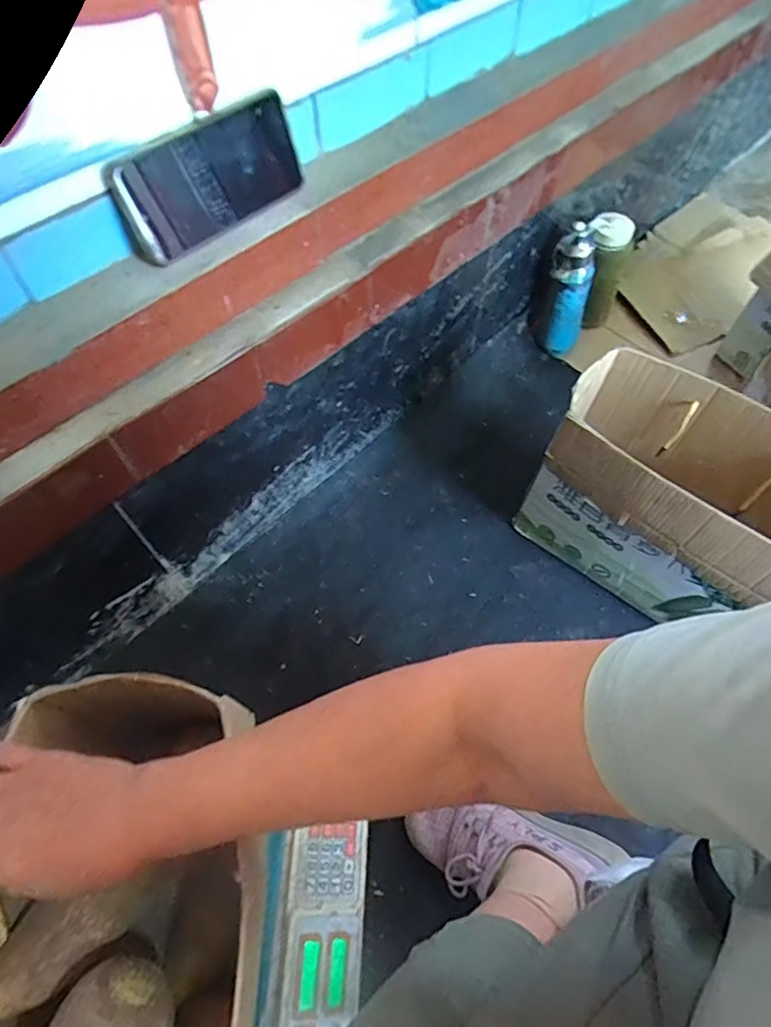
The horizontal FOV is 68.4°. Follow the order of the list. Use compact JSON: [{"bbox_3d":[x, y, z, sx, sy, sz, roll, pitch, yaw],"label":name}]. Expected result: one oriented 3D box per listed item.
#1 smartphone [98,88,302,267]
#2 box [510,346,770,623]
[{"bbox_3d":[-0.141,-0.272,0.460,0.162,0.076,0.008,-41,54,-19],"label":"smartphone"},{"bbox_3d":[0.376,-0.002,0.741,0.342,0.272,0.188,37,67,18],"label":"box"}]

